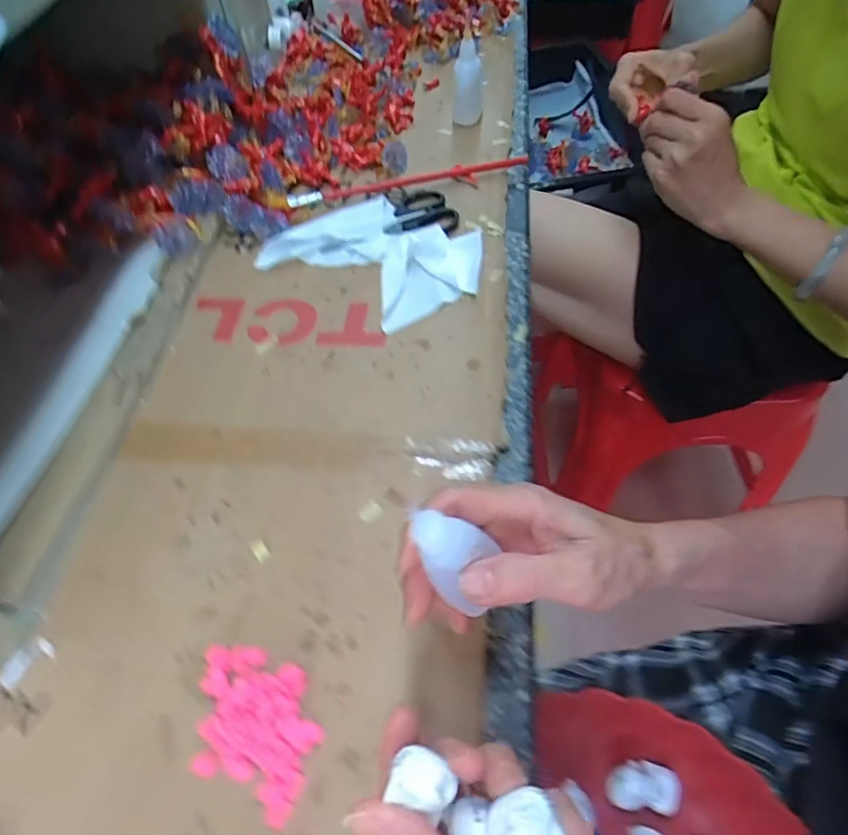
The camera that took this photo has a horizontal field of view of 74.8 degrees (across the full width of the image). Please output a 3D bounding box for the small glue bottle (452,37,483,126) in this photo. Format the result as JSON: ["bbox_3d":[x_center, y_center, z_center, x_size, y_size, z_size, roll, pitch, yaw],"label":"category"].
[{"bbox_3d":[0.048,-0.370,0.605,0.033,0.076,0.032,2,57,5],"label":"small glue bottle"}]

